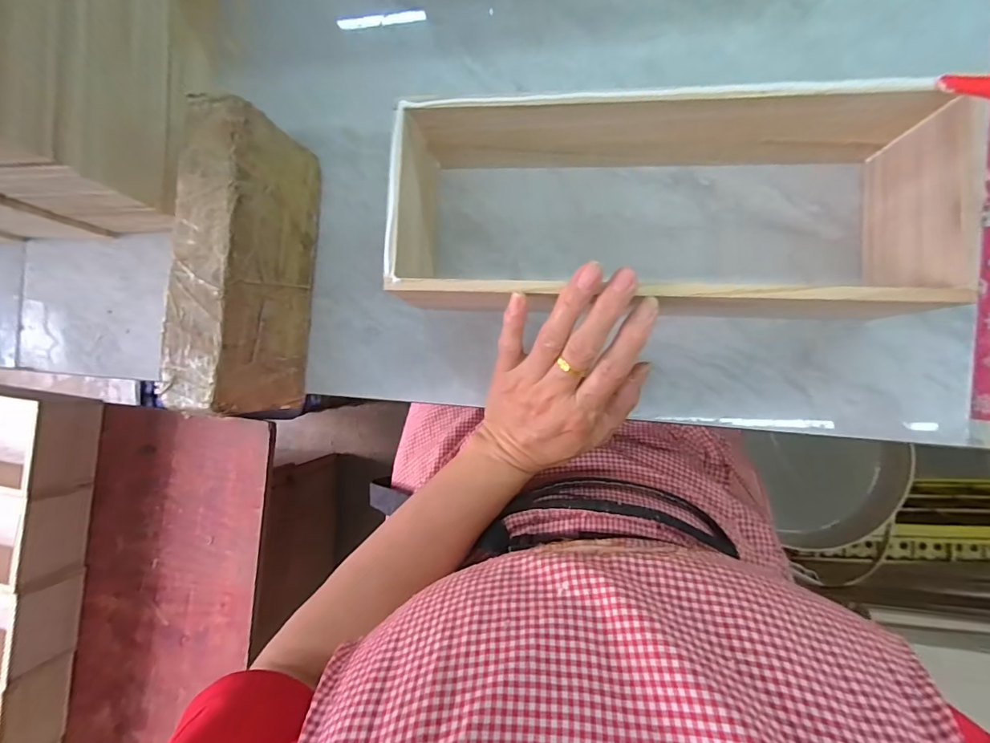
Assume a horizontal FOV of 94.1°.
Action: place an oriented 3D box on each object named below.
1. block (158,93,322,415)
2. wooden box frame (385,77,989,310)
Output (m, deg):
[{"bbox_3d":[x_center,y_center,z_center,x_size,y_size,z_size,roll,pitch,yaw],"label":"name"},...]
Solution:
[{"bbox_3d":[-0.184,-0.075,0.350,0.049,0.105,0.211,5,90,7],"label":"block"},{"bbox_3d":[0.103,-0.106,0.315,0.336,0.085,0.134,0,89,8],"label":"wooden box frame"}]

